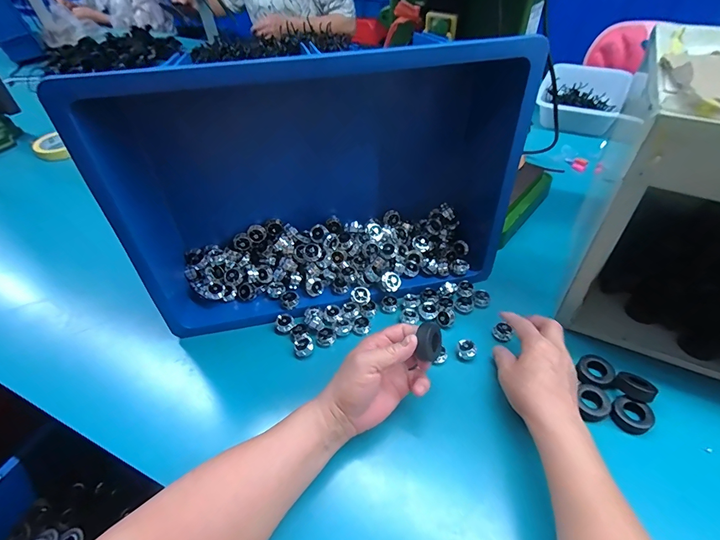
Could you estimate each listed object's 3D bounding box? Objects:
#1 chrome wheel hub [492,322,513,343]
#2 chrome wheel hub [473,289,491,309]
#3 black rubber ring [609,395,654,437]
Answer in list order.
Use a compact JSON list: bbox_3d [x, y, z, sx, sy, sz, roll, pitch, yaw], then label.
[{"bbox_3d":[0.183,0.081,0.480,0.023,0.013,0.019,20,52,22],"label":"chrome wheel hub"},{"bbox_3d":[0.164,0.039,0.503,0.022,0.014,0.022,-2,47,2],"label":"chrome wheel hub"},{"bbox_3d":[0.283,0.151,0.390,0.033,0.016,0.036,-2,47,2],"label":"black rubber ring"}]

